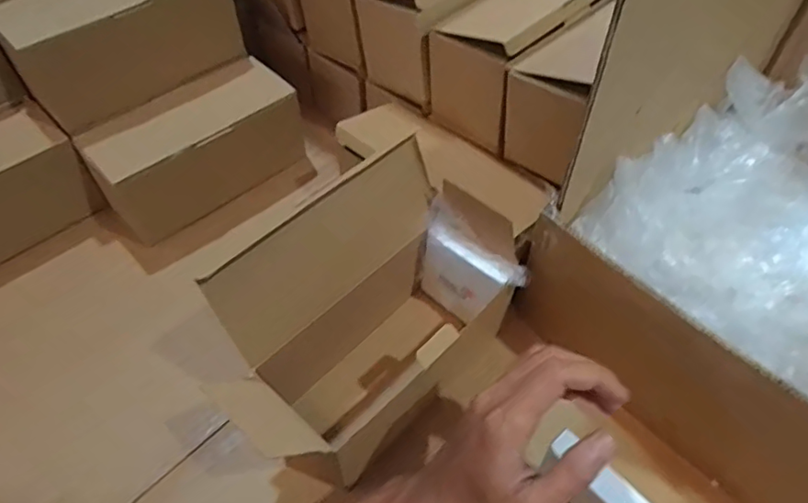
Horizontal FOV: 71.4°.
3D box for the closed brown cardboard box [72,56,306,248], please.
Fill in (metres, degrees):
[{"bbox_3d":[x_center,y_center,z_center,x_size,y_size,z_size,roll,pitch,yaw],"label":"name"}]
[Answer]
[{"bbox_3d":[-0.228,-0.111,0.623,0.220,0.103,0.093,-36,59,-25],"label":"closed brown cardboard box"}]

